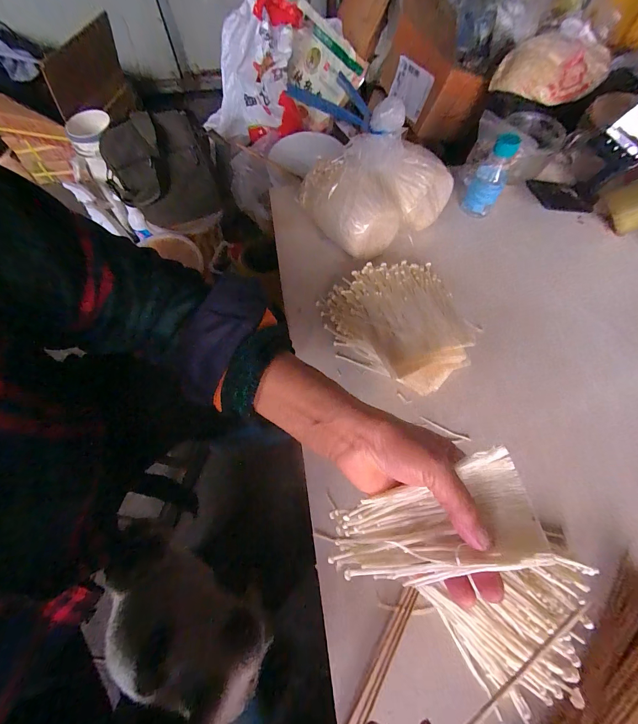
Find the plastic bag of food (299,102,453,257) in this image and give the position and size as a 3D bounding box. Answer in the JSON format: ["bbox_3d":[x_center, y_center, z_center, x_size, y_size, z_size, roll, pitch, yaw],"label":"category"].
[{"bbox_3d":[0.074,-0.243,0.409,0.161,0.127,0.122,-32,68,-13],"label":"plastic bag of food"}]

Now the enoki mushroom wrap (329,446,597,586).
[{"bbox_3d":[0.074,0.116,0.220,0.146,0.026,0.065,-24,64,19],"label":"enoki mushroom wrap"}]

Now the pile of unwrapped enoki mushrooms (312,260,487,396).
[{"bbox_3d":[0.092,-0.046,0.374,0.153,0.067,0.162,-1,65,1],"label":"pile of unwrapped enoki mushrooms"}]

